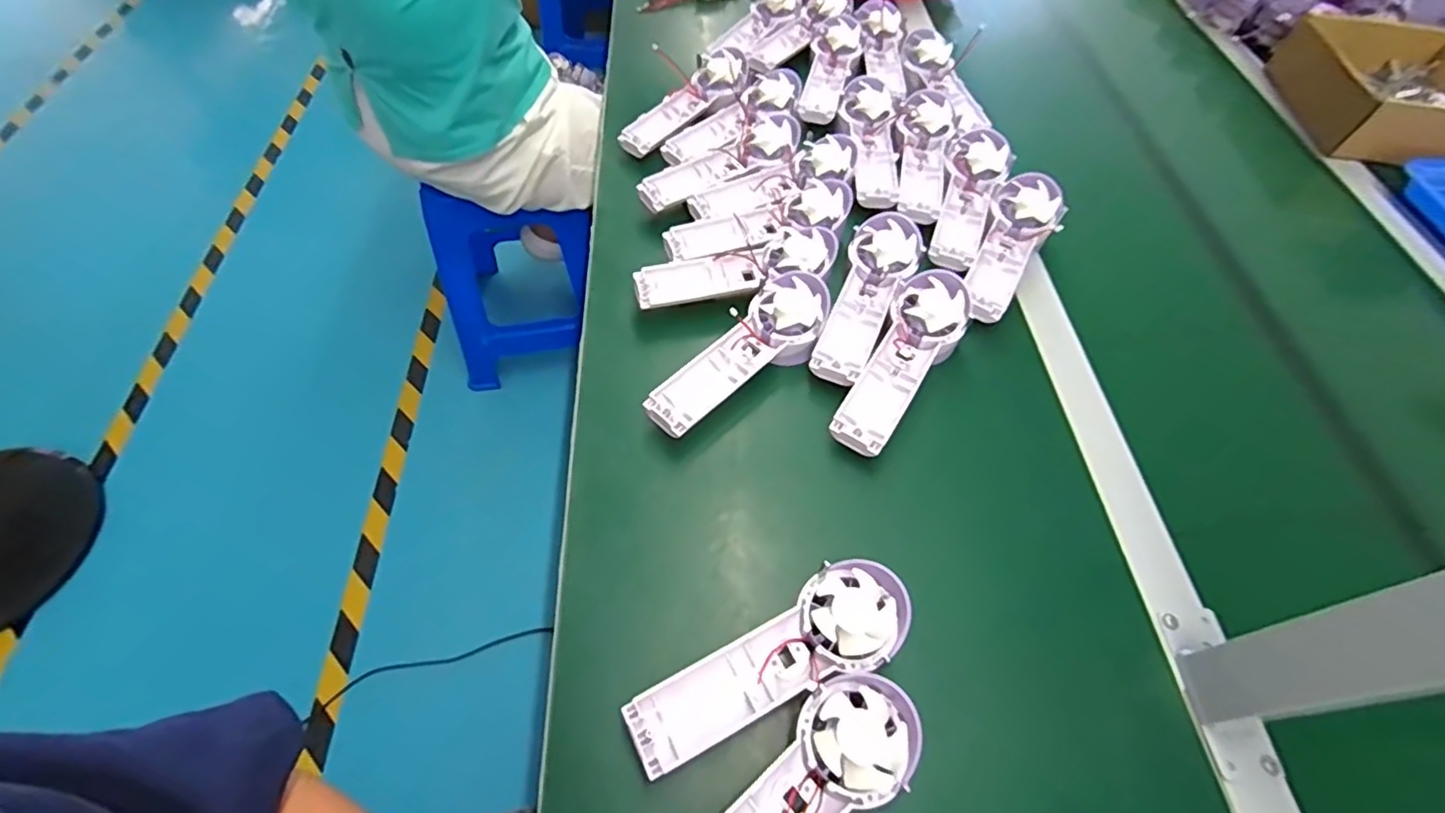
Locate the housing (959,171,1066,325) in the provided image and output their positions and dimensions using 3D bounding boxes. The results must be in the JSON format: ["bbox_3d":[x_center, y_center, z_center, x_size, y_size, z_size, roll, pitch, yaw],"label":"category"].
[{"bbox_3d":[0.266,-0.153,0.575,0.060,0.030,0.178,29,60,14],"label":"housing"}]

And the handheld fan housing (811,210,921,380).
[{"bbox_3d":[0.127,-0.096,0.536,0.057,0.033,0.178,20,58,9],"label":"handheld fan housing"}]

